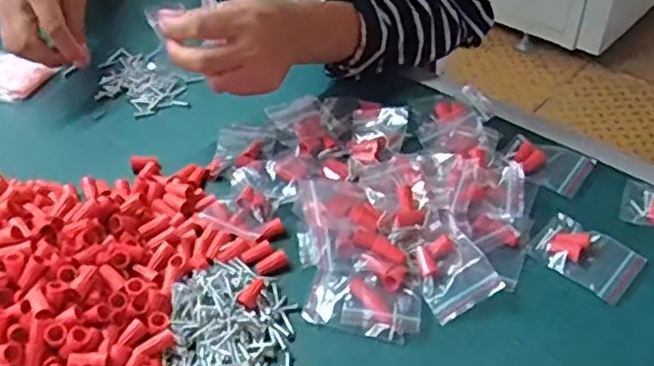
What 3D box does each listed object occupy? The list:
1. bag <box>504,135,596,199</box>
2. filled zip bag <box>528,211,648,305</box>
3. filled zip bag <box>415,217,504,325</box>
[{"bbox_3d":[0.173,-0.017,0.525,0.065,0.010,0.051,29,52,30],"label":"bag"},{"bbox_3d":[0.178,0.048,0.454,0.065,0.008,0.048,33,54,33],"label":"filled zip bag"},{"bbox_3d":[0.081,0.054,0.443,0.044,0.016,0.065,-18,45,-14],"label":"filled zip bag"}]

